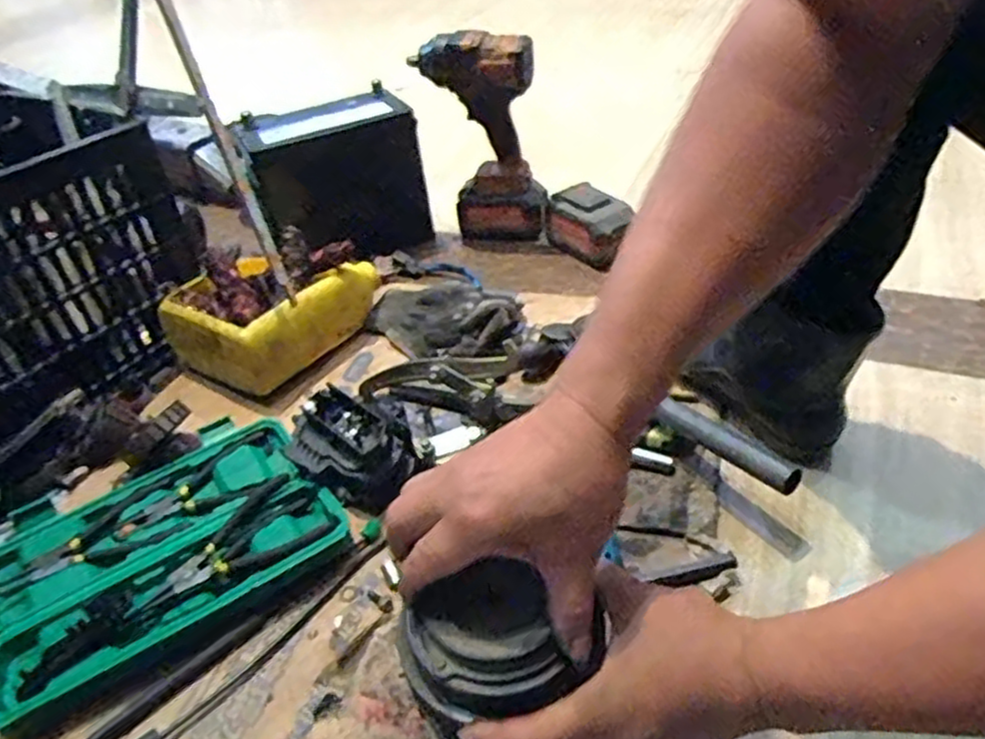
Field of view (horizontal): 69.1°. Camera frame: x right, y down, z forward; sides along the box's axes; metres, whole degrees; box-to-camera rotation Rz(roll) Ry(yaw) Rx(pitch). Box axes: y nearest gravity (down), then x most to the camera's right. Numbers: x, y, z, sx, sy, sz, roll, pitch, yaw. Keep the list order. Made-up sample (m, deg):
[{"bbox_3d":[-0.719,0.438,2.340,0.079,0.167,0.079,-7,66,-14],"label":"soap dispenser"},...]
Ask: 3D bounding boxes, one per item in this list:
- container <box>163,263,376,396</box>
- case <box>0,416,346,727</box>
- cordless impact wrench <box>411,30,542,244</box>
[{"bbox_3d":[-0.258,-0.076,0.881,0.168,0.094,0.225,22,47,31],"label":"container"},{"bbox_3d":[-0.303,0.148,0.637,0.287,0.034,0.220,-27,43,-23],"label":"case"},{"bbox_3d":[-0.013,-0.325,1.025,0.171,0.283,0.071,-3,39,5],"label":"cordless impact wrench"}]

